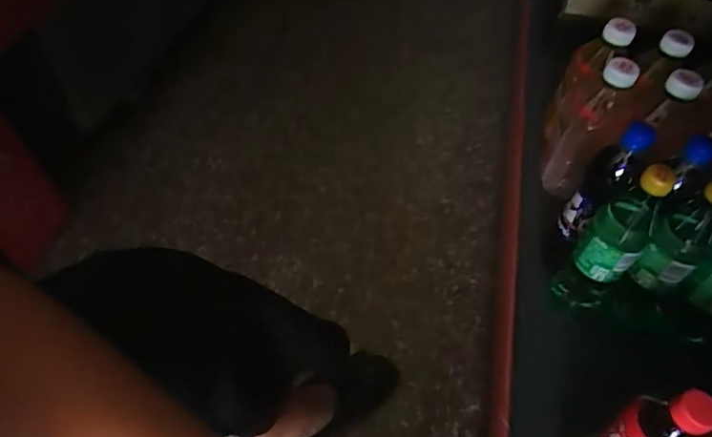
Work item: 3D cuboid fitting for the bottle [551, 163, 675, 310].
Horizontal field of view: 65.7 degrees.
[{"bbox_3d":[0.309,0.044,0.690,0.071,0.252,0.064,33,57,20],"label":"bottle"}]

